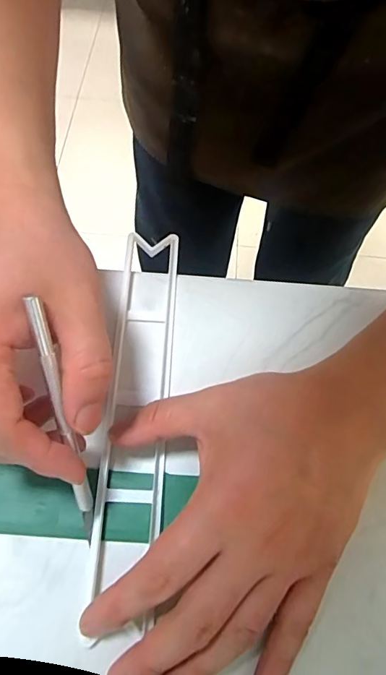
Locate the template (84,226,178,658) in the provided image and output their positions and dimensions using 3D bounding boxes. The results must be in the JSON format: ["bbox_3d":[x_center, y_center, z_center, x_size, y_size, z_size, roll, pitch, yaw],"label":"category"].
[{"bbox_3d":[-0.034,0.038,0.264,0.037,0.006,0.238,3,65,-1],"label":"template"}]

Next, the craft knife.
[{"bbox_3d":[-0.062,0.047,0.212,0.009,0.127,0.009,-10,22,-6],"label":"craft knife"}]

